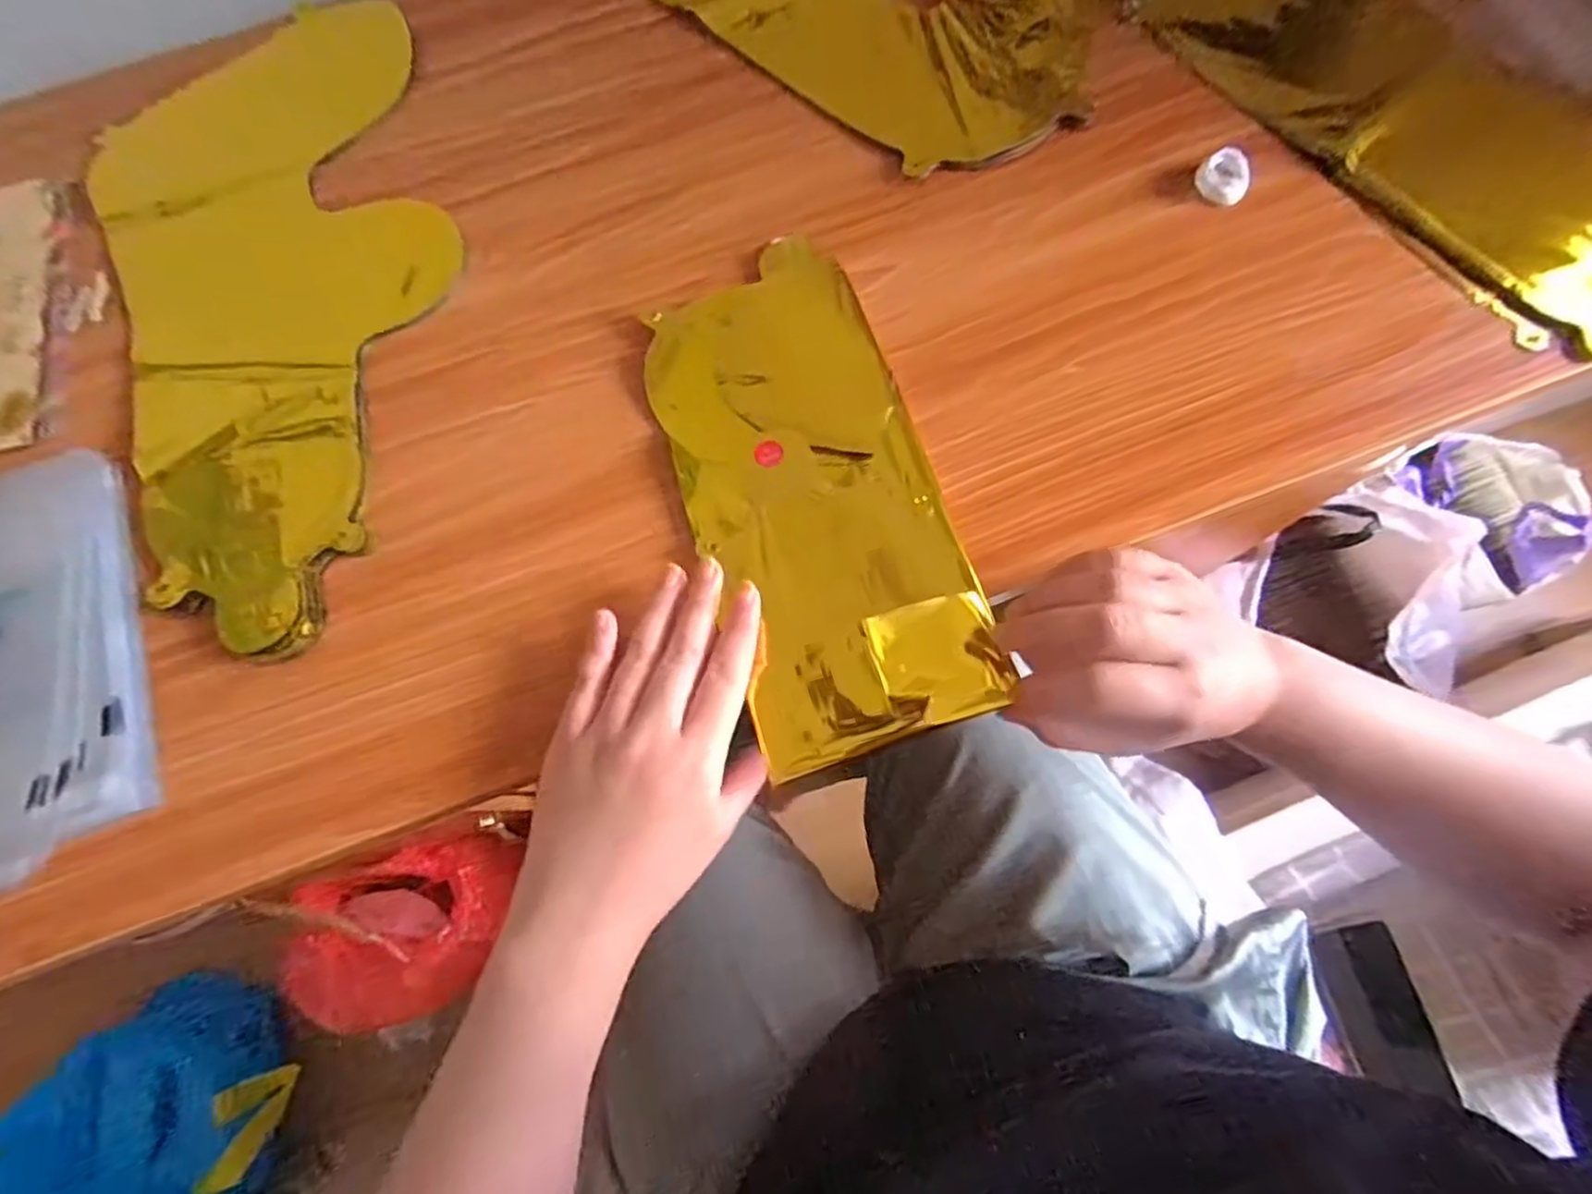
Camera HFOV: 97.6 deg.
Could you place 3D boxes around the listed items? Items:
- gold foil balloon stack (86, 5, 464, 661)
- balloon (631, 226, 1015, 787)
[{"bbox_3d":[-0.292,-0.171,0.401,0.192,0.011,0.404,-19,75,-4],"label":"gold foil balloon stack"},{"bbox_3d":[0.007,-0.056,0.354,0.122,0.009,0.264,-17,74,-3],"label":"balloon"}]

